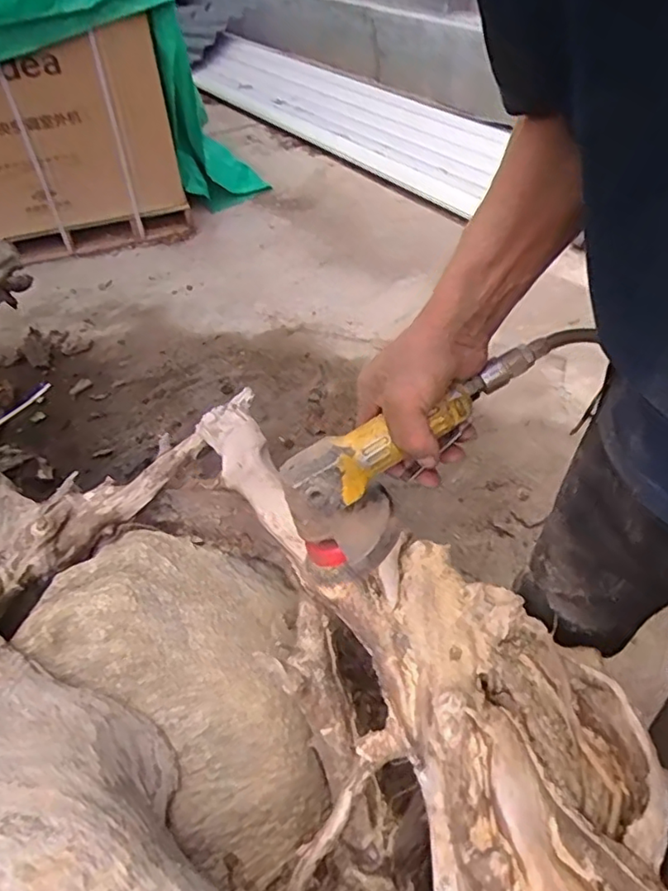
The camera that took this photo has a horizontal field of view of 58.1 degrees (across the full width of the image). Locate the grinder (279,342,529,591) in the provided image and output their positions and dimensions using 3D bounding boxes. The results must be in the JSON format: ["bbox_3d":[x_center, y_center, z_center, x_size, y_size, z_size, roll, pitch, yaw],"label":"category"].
[{"bbox_3d":[0.051,0.003,0.487,0.250,0.077,0.087,-46,52,4],"label":"grinder"}]

